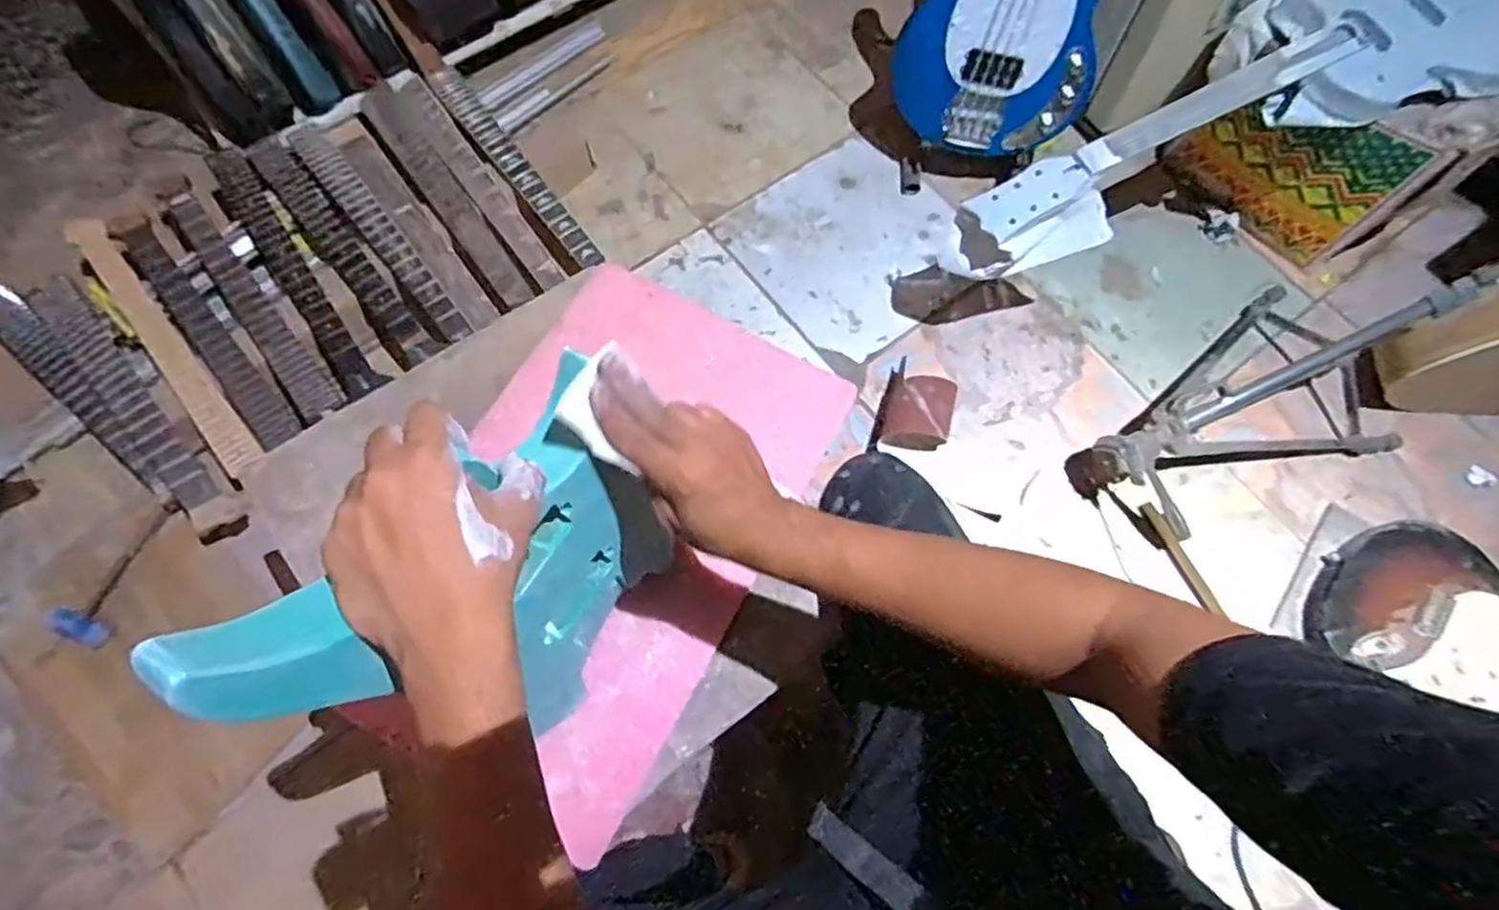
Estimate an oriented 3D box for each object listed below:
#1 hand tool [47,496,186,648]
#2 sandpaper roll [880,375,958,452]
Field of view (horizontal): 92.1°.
[{"bbox_3d":[-0.949,0.168,1.096,0.071,0.057,0.231,24,72,7],"label":"hand tool"},{"bbox_3d":[0.275,-0.065,1.180,0.102,0.089,0.117,13,71,3],"label":"sandpaper roll"}]

